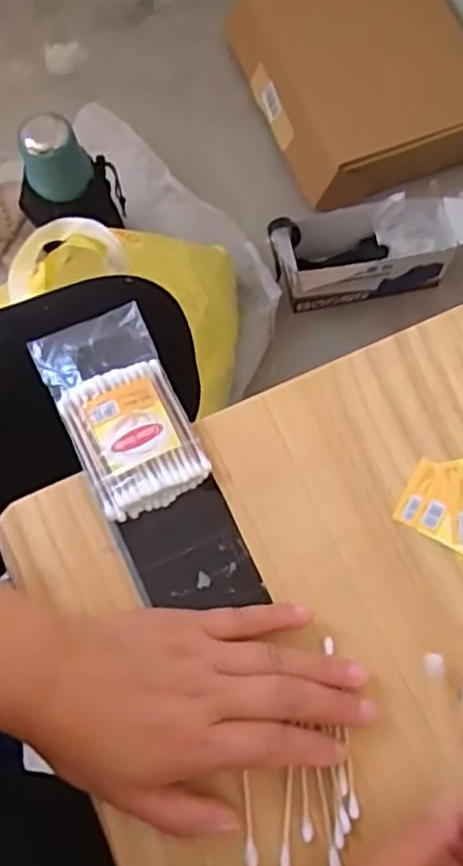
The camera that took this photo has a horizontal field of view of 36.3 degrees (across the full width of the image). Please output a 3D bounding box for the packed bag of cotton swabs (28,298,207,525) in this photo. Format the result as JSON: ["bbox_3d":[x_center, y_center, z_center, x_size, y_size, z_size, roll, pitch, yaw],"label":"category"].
[{"bbox_3d":[-0.061,-0.013,0.385,0.062,0.015,0.112,-24,74,-7],"label":"packed bag of cotton swabs"}]

